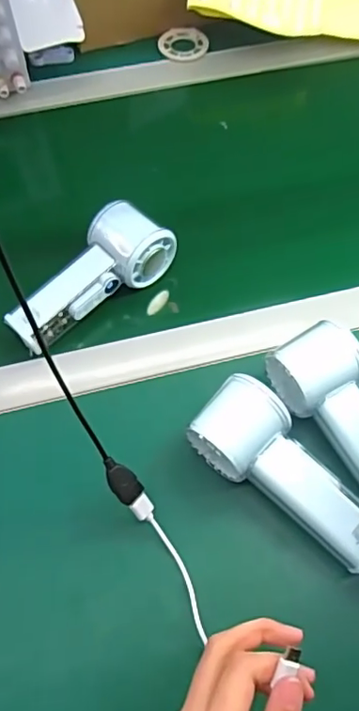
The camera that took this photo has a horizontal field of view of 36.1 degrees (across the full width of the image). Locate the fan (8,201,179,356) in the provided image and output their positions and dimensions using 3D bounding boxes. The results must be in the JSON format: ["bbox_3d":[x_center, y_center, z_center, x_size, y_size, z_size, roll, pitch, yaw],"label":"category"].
[{"bbox_3d":[-0.075,-0.062,0.463,0.063,0.042,0.144,36,69,17],"label":"fan"}]

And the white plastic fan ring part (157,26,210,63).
[{"bbox_3d":[0.004,-0.365,0.645,0.055,0.011,0.050,0,63,1],"label":"white plastic fan ring part"}]

